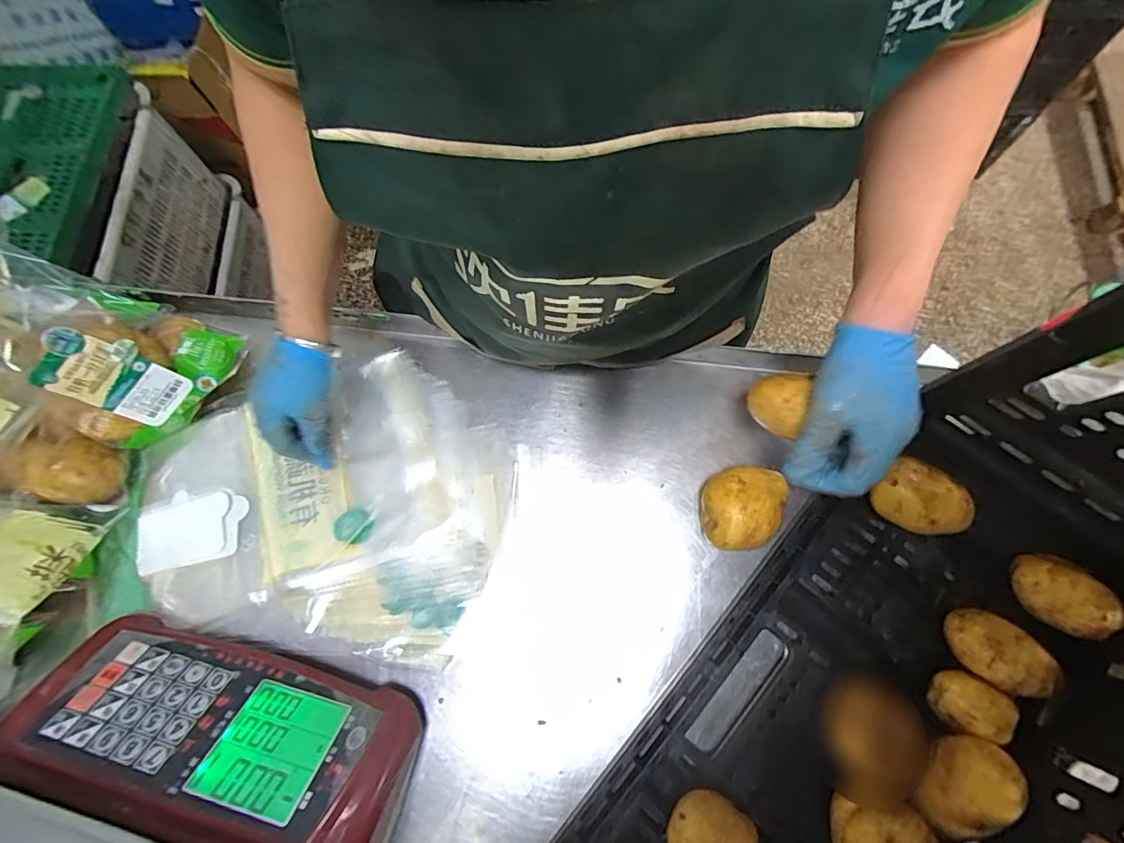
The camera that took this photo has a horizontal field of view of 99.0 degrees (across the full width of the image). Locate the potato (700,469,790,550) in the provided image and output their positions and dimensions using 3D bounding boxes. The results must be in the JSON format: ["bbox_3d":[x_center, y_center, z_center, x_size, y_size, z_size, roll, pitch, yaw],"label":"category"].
[{"bbox_3d":[0.167,0.079,0.439,0.079,0.055,0.073,-10,72,2],"label":"potato"}]

